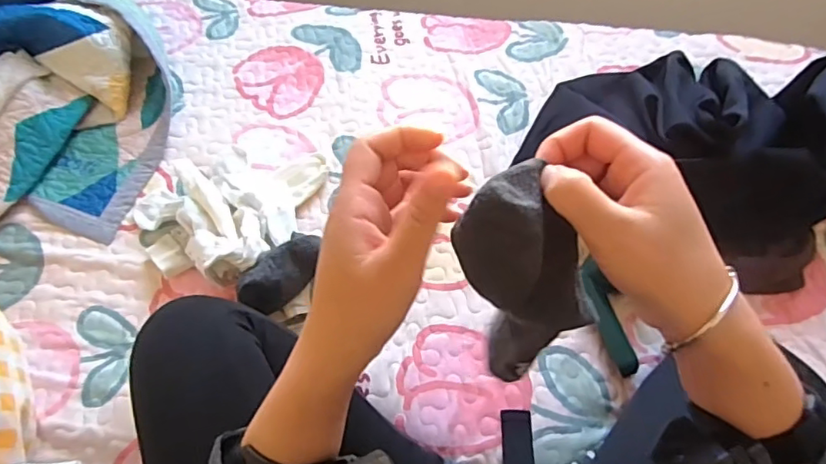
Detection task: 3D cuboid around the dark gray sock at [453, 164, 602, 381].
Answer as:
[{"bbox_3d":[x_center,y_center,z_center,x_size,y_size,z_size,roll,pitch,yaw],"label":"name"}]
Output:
[{"bbox_3d":[0.076,0.044,0.360,0.067,0.221,0.044,17,62,24],"label":"dark gray sock"}]

